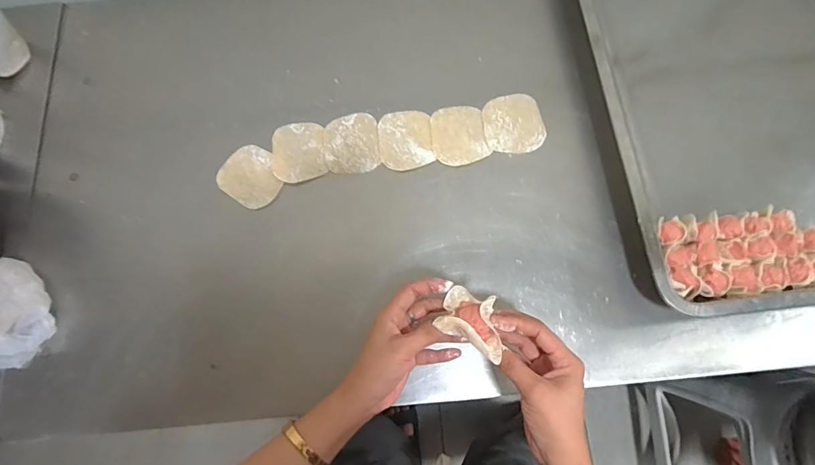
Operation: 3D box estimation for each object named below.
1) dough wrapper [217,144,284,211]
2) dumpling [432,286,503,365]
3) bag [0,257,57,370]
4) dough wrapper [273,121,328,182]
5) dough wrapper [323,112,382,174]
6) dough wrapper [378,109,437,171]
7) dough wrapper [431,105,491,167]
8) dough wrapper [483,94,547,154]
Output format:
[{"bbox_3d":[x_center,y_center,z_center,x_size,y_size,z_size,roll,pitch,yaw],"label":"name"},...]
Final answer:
[{"bbox_3d":[-0.199,-0.072,0.552,0.081,0.006,0.073,32,77,10],"label":"dough wrapper"},{"bbox_3d":[0.062,0.081,0.396,0.062,0.035,0.048,31,77,10],"label":"dumpling"},{"bbox_3d":[-0.460,0.099,0.489,0.106,0.039,0.126,20,75,7],"label":"bag"},{"bbox_3d":[-0.142,-0.106,0.561,0.068,0.006,0.083,-9,74,-1],"label":"dough wrapper"},{"bbox_3d":[-0.074,-0.116,0.557,0.071,0.004,0.081,-6,74,0],"label":"dough wrapper"},{"bbox_3d":[-0.002,-0.121,0.554,0.067,0.004,0.084,-6,74,0],"label":"dough wrapper"},{"bbox_3d":[0.066,-0.126,0.552,0.067,0.004,0.083,-11,74,-2],"label":"dough wrapper"},{"bbox_3d":[0.136,-0.140,0.554,0.073,0.004,0.082,-16,74,-3],"label":"dough wrapper"}]

